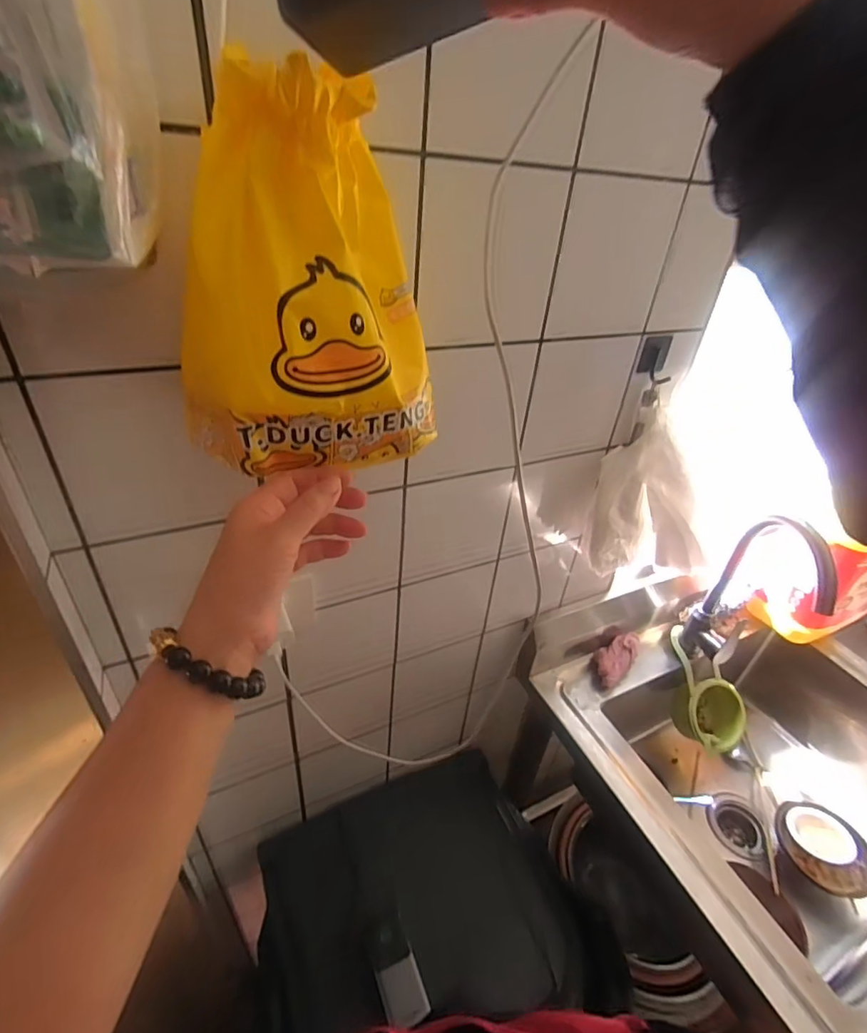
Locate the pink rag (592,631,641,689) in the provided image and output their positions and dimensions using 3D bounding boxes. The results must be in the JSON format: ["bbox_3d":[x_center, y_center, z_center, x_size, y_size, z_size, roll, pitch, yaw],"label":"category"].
[{"bbox_3d":[0.320,0.251,0.899,0.060,0.057,0.103,29,41,29],"label":"pink rag"}]

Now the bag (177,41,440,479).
[{"bbox_3d":[-0.073,-0.134,0.304,0.150,0.201,0.071,-14,39,-26],"label":"bag"}]

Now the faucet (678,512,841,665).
[{"bbox_3d":[0.497,0.138,0.786,0.055,0.279,0.147,-12,39,-24],"label":"faucet"}]

